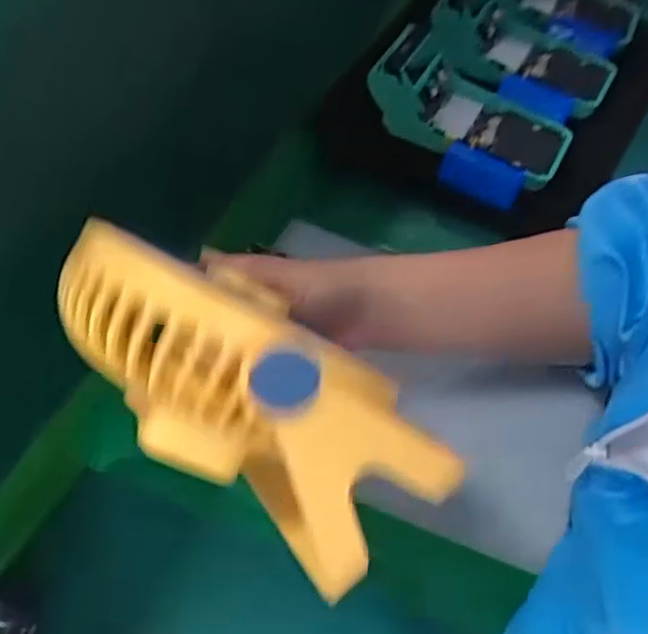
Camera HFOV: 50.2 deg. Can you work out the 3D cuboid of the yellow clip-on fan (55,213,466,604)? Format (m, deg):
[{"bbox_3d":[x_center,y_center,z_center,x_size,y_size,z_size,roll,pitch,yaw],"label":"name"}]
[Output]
[{"bbox_3d":[-0.030,0.032,0.258,0.160,0.070,0.055,40,55,-9],"label":"yellow clip-on fan"}]

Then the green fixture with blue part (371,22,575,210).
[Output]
[{"bbox_3d":[0.124,-0.169,0.582,0.158,0.080,0.111,27,55,17],"label":"green fixture with blue part"}]

